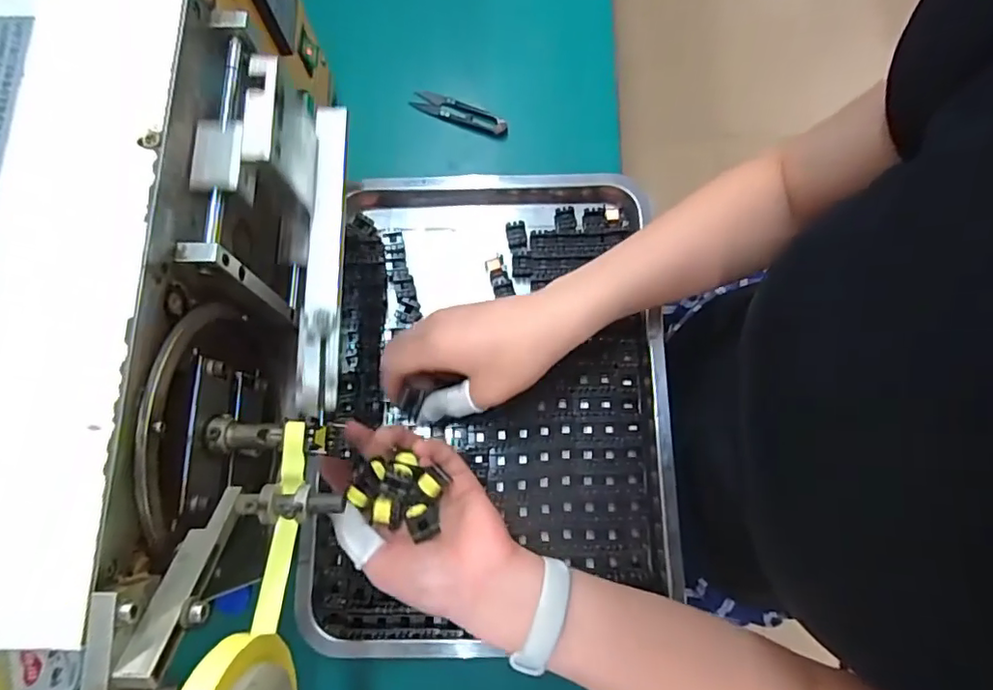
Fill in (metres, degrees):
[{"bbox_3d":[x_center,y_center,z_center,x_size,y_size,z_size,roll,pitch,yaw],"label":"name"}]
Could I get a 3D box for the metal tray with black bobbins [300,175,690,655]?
[{"bbox_3d":[-0.001,0.042,0.475,0.286,0.035,0.386,0,76,1],"label":"metal tray with black bobbins"}]

